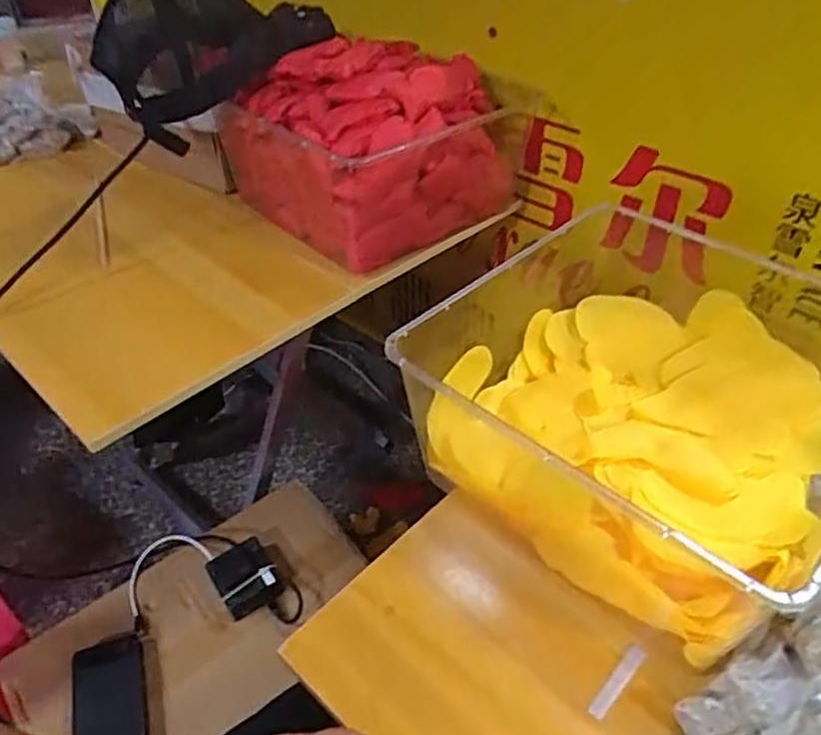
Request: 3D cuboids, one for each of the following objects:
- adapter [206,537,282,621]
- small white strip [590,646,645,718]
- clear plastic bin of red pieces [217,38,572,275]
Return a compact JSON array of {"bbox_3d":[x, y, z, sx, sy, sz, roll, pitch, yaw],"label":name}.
[{"bbox_3d":[-0.208,0.260,0.829,0.068,0.027,0.088,-24,47,-23],"label":"adapter"},{"bbox_3d":[0.137,0.207,0.437,0.011,0.004,0.059,32,52,31],"label":"small white strip"},{"bbox_3d":[-0.028,-0.283,0.808,0.323,0.178,0.273,-30,50,-28],"label":"clear plastic bin of red pieces"}]

